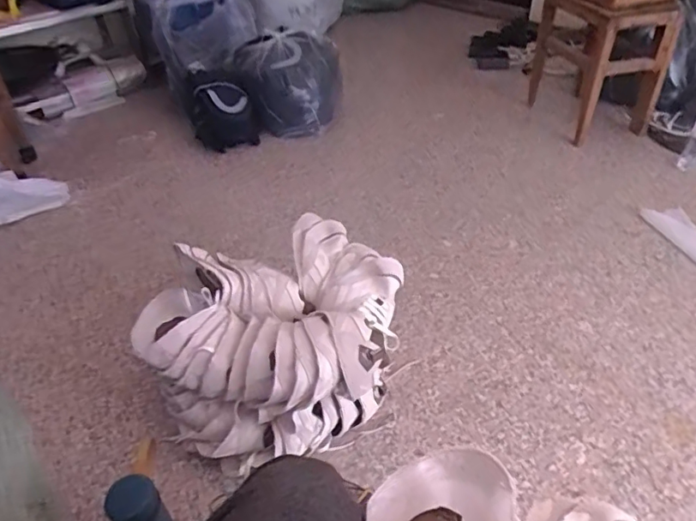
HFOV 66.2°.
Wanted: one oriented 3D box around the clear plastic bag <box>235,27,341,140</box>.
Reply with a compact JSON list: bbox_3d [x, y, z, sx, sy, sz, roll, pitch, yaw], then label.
[{"bbox_3d":[-0.160,-0.512,1.559,0.305,0.269,0.233,-8,41,-6],"label":"clear plastic bag"}]

